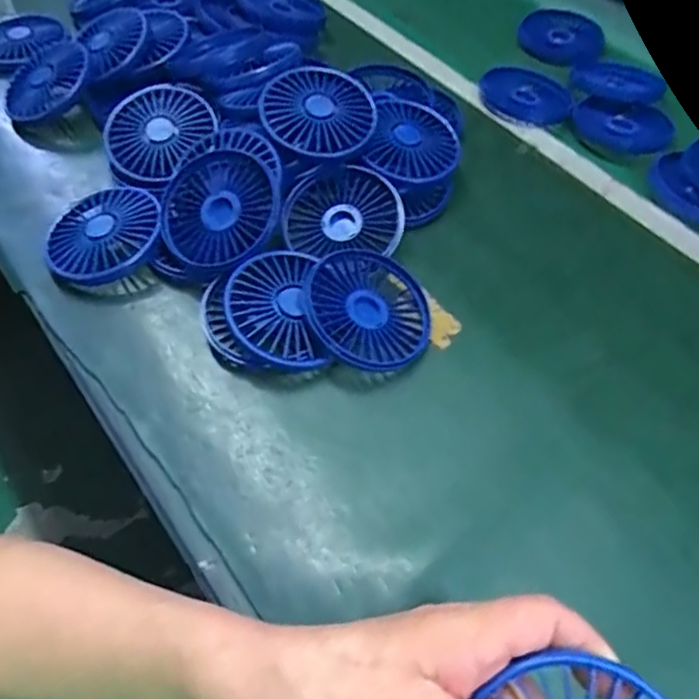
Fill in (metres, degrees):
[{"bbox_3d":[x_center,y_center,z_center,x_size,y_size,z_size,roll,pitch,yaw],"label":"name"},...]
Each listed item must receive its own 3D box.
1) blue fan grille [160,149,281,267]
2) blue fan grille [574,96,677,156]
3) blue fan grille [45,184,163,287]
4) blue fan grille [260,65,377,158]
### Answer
[{"bbox_3d":[-0.091,-0.098,0.444,0.087,0.019,0.087,-24,70,8],"label":"blue fan grille"},{"bbox_3d":[0.247,-0.205,0.563,0.083,0.008,0.083,0,55,0],"label":"blue fan grille"},{"bbox_3d":[-0.176,-0.084,0.451,0.082,0.016,0.079,-18,63,-1],"label":"blue fan grille"},{"bbox_3d":[-0.023,-0.180,0.470,0.083,0.012,0.081,2,72,-7],"label":"blue fan grille"}]

